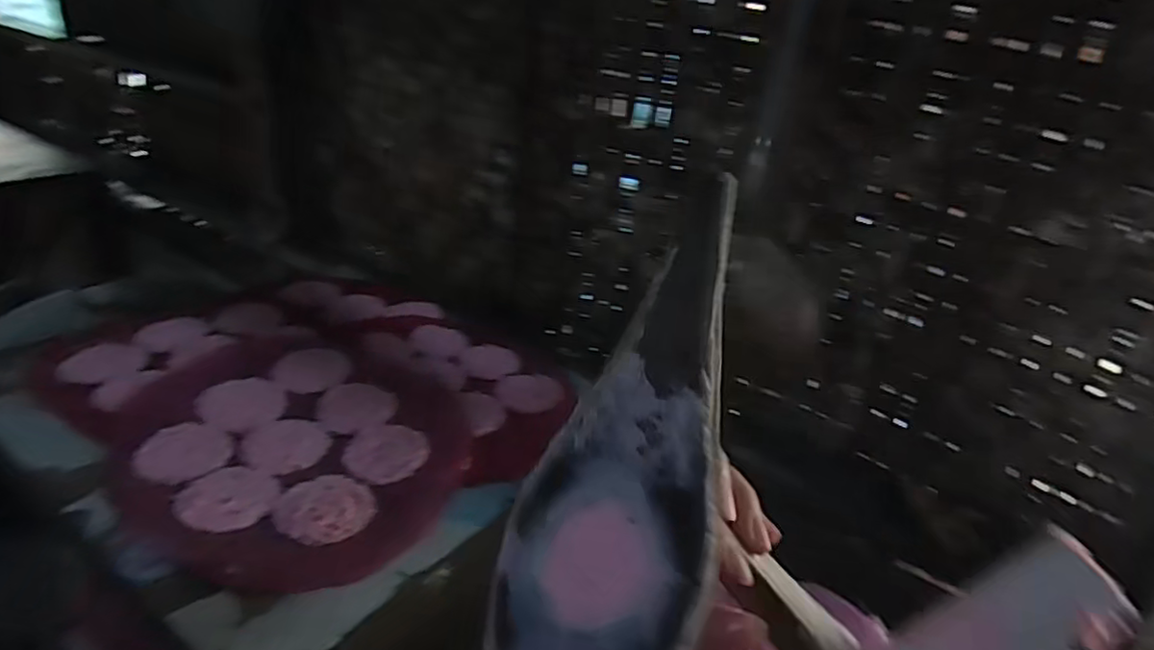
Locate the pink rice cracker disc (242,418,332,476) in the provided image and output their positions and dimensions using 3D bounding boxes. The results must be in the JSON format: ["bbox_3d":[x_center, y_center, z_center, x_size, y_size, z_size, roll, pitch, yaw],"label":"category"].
[{"bbox_3d":[-0.299,0.123,0.655,0.080,0.007,0.077,6,27,-3],"label":"pink rice cracker disc"}]

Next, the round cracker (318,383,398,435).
[{"bbox_3d":[-0.245,0.091,0.716,0.081,0.014,0.079,-2,29,-18],"label":"round cracker"}]

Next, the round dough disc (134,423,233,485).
[{"bbox_3d":[-0.377,0.121,0.613,0.078,0.007,0.076,-13,34,-35],"label":"round dough disc"}]

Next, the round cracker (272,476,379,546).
[{"bbox_3d":[-0.231,0.164,0.580,0.084,0.007,0.074,18,29,19],"label":"round cracker"}]

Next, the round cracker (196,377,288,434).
[{"bbox_3d":[-0.360,0.083,0.687,0.081,0.010,0.078,-13,34,-35],"label":"round cracker"}]

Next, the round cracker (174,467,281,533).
[{"bbox_3d":[-0.313,0.156,0.573,0.075,0.004,0.087,19,20,9],"label":"round cracker"}]

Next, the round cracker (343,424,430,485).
[{"bbox_3d":[-0.193,0.128,0.644,0.080,0.005,0.081,5,27,-5],"label":"round cracker"}]

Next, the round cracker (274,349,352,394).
[{"bbox_3d":[-0.308,0.051,0.750,0.076,0.012,0.084,29,34,35],"label":"round cracker"}]

